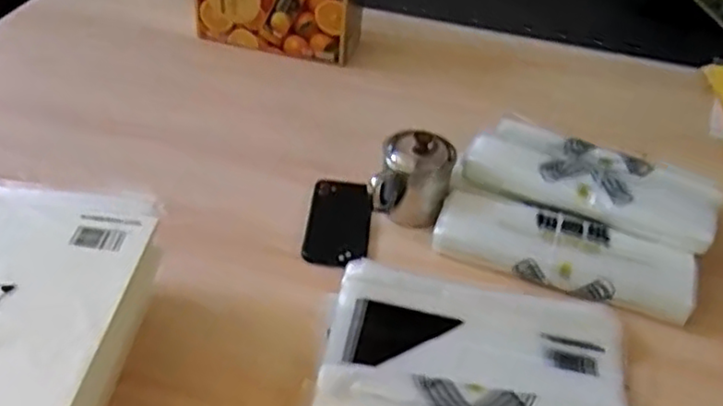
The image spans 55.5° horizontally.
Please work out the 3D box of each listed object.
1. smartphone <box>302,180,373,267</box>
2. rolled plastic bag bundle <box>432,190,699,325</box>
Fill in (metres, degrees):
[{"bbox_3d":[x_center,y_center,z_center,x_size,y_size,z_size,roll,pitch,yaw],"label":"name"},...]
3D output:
[{"bbox_3d":[-0.027,0.017,0.858,0.079,0.009,0.152,7,40,1],"label":"smartphone"},{"bbox_3d":[0.238,0.058,0.816,0.296,0.048,0.089,17,42,13],"label":"rolled plastic bag bundle"}]

